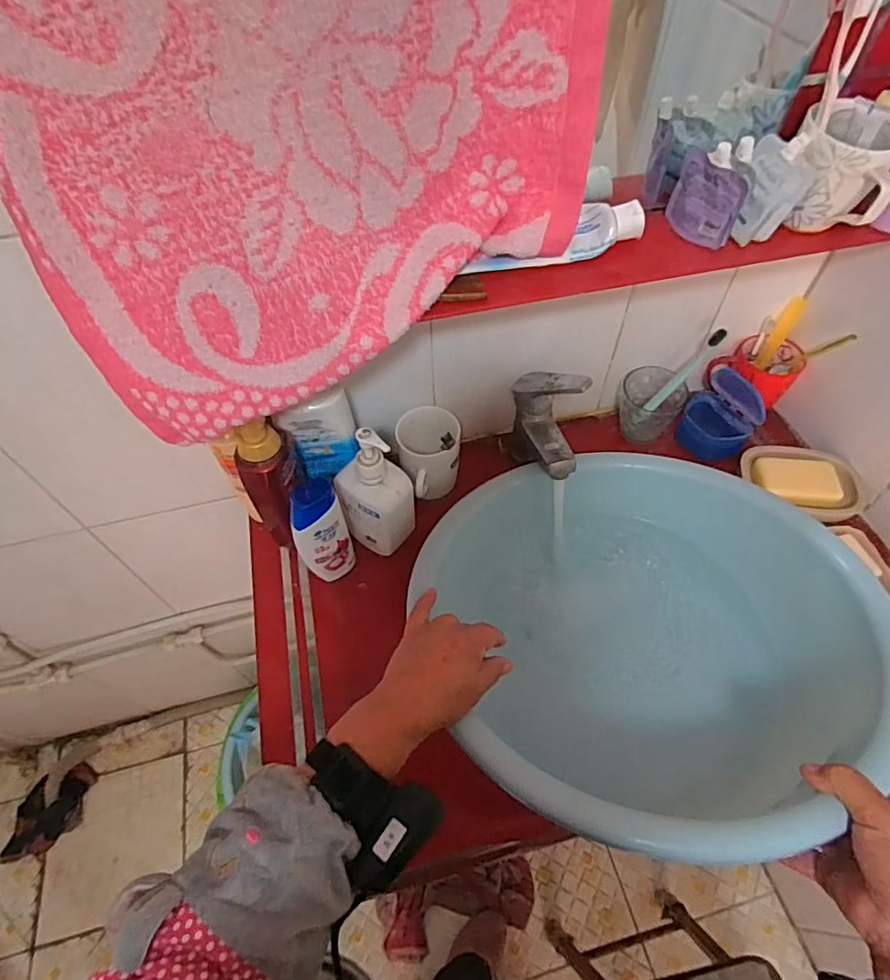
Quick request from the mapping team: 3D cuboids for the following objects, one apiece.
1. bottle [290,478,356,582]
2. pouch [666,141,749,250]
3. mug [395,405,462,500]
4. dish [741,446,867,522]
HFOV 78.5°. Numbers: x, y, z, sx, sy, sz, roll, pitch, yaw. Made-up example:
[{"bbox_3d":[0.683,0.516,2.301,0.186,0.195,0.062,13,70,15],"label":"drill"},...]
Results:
[{"bbox_3d":[-0.139,0.054,0.624,0.057,0.171,0.031,-21,57,-13],"label":"bottle"},{"bbox_3d":[0.251,-0.282,0.517,0.066,0.085,0.019,33,62,22],"label":"pouch"},{"bbox_3d":[-0.019,-0.042,0.714,0.081,0.100,0.098,-8,55,-5],"label":"mug"},{"bbox_3d":[0.475,-0.011,0.725,0.155,0.035,0.084,17,57,12],"label":"dish"}]

